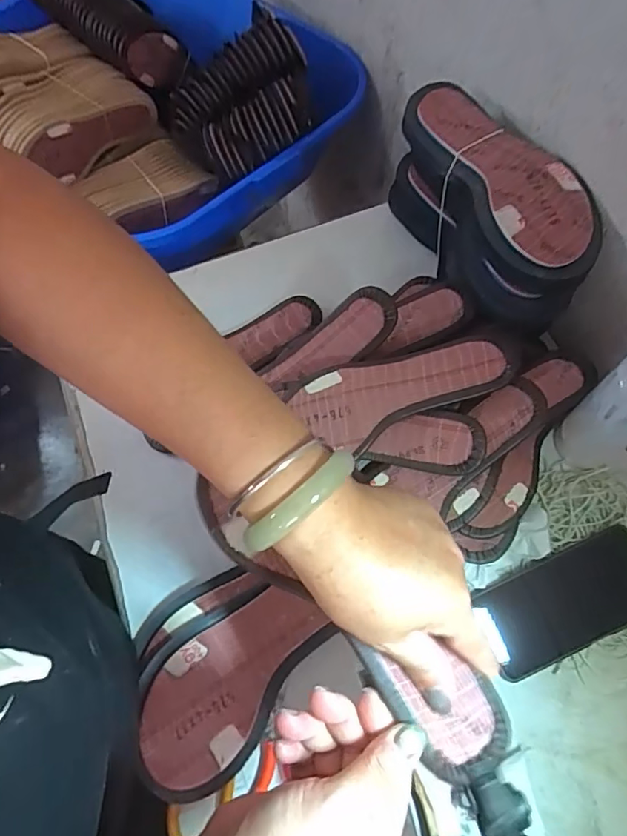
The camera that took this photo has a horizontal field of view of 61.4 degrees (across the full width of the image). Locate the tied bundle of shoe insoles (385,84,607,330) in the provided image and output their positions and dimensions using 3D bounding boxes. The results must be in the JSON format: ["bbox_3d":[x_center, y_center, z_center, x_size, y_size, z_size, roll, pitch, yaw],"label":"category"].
[{"bbox_3d":[0.176,-0.207,0.544,0.113,0.136,0.253,-19,68,-8],"label":"tied bundle of shoe insoles"}]

